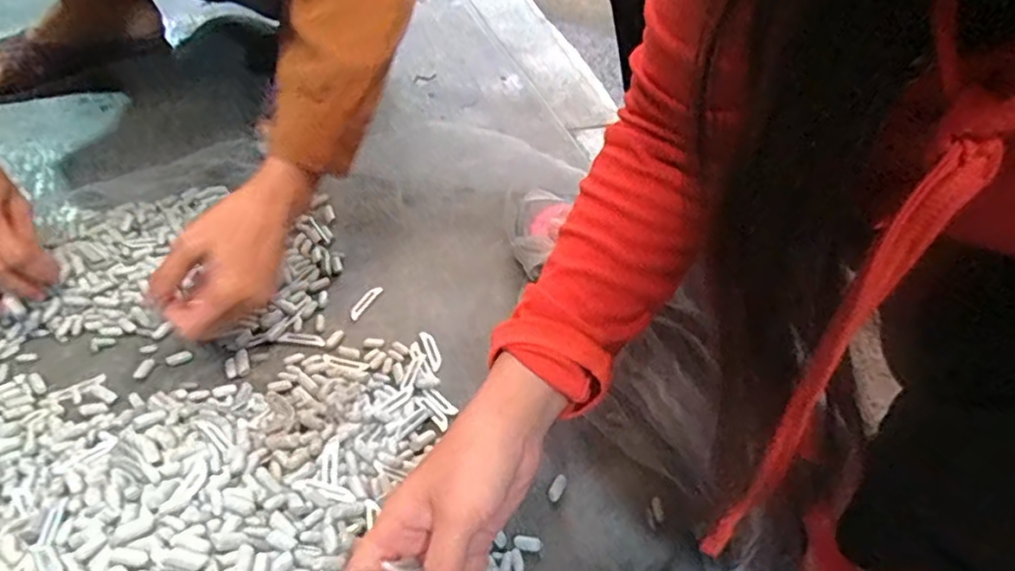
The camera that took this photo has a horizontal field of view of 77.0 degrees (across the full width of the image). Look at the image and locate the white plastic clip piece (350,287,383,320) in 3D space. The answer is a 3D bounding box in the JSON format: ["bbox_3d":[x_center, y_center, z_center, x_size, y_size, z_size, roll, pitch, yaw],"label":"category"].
[{"bbox_3d":[-0.129,0.015,0.580,0.010,0.004,0.041,26,51,16],"label":"white plastic clip piece"}]

